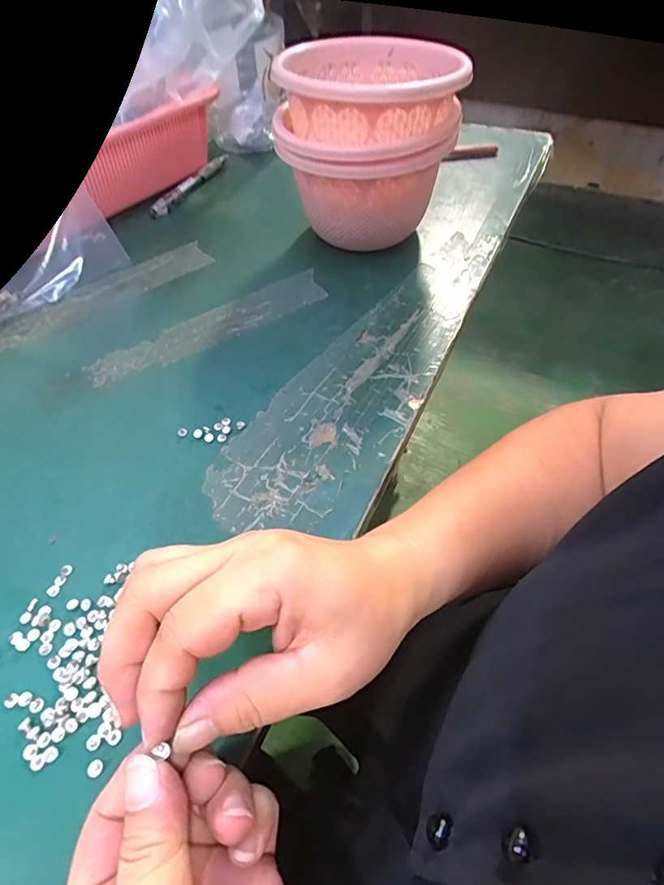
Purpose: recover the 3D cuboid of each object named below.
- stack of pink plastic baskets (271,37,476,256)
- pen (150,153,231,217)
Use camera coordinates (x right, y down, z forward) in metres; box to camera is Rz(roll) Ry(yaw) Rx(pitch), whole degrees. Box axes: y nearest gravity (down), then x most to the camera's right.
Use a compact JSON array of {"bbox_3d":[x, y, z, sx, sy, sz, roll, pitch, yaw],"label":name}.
[{"bbox_3d":[0.026,-0.243,0.403,0.139,0.131,0.133,-9,54,-3],"label":"stack of pink plastic baskets"},{"bbox_3d":[-0.152,-0.285,0.519,0.014,0.015,0.138,19,57,16],"label":"pen"}]

